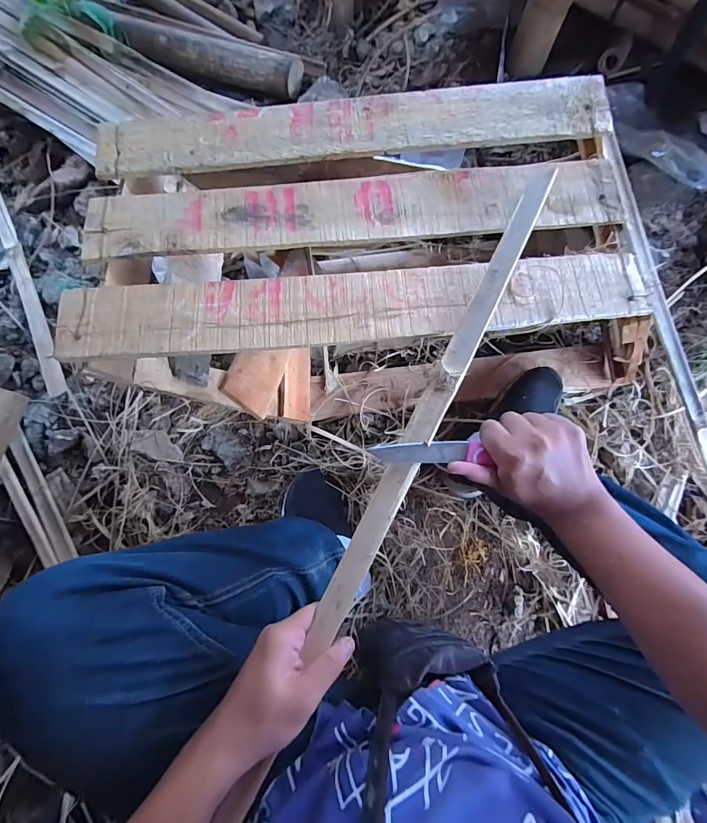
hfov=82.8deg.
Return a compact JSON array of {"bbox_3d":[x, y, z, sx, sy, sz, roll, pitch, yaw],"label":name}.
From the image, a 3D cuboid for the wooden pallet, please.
[{"bbox_3d":[0.006,-0.179,0.582,0.575,0.322,0.314,-4,75,0],"label":"wooden pallet"}]

